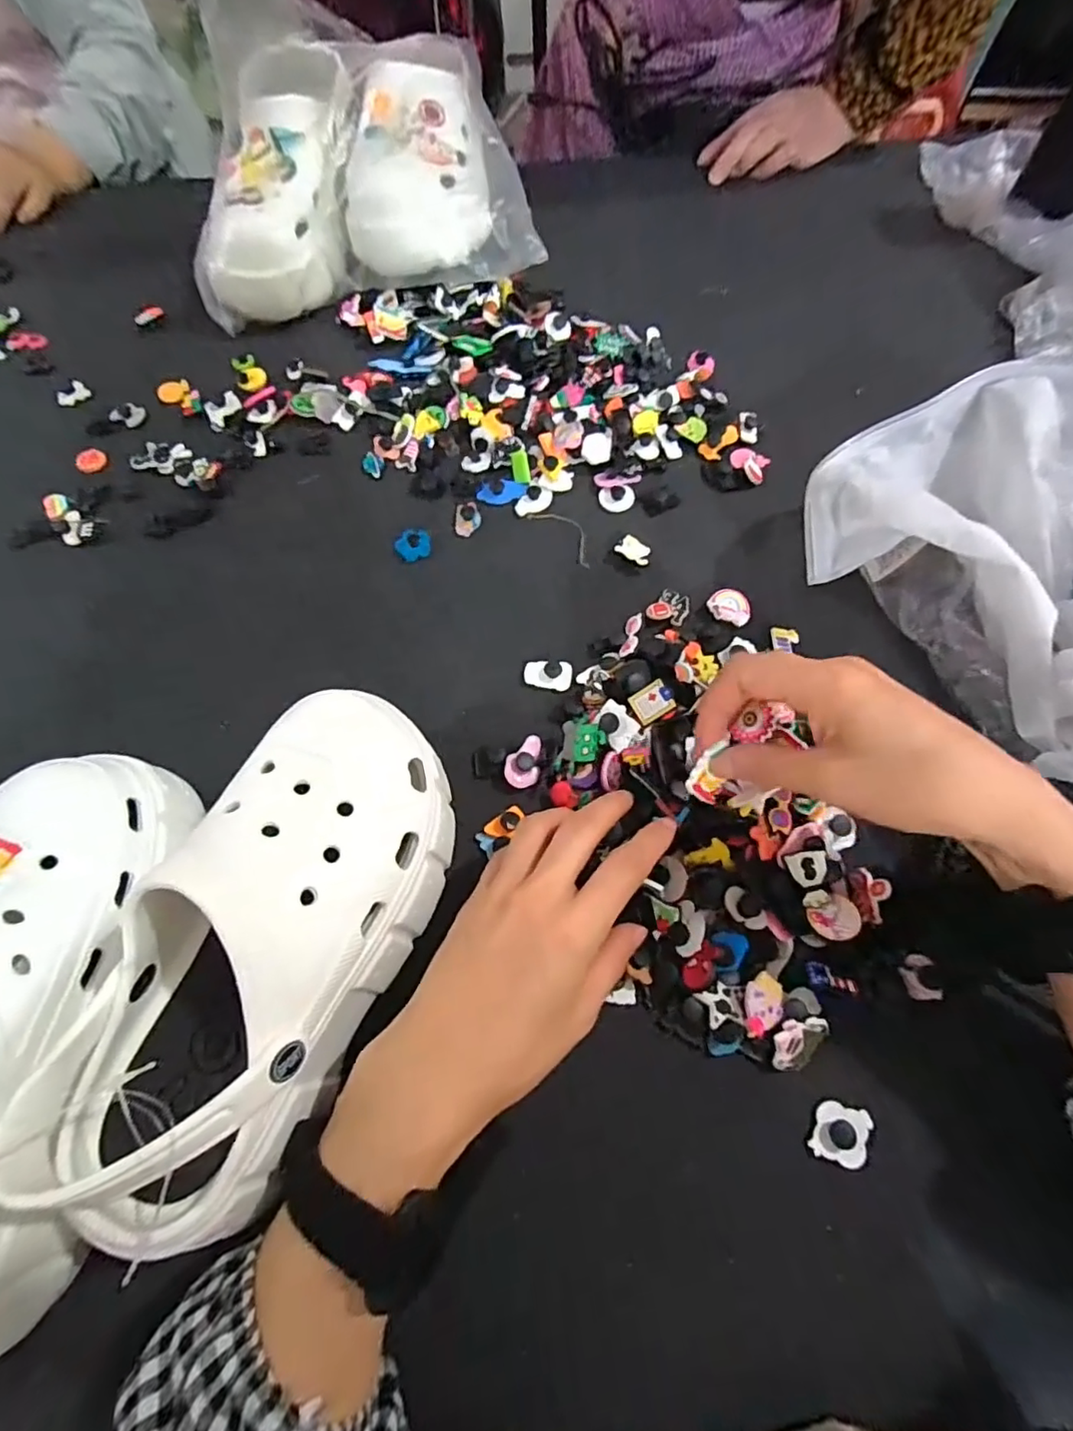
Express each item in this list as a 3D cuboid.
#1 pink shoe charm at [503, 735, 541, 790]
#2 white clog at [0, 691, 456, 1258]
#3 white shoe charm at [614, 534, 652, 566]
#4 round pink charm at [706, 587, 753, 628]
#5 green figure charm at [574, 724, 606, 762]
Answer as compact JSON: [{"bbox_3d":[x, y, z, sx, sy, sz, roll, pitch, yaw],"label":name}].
[{"bbox_3d":[-0.008,0.028,0.360,0.021,0.007,0.032,-1,66,1],"label":"pink shoe charm"},{"bbox_3d":[-0.116,0.094,0.260,0.097,0.084,0.229,19,68,10],"label":"white clog"},{"bbox_3d":[0.071,-0.117,0.424,0.025,0.009,0.018,34,71,15],"label":"white shoe charm"},{"bbox_3d":[0.133,-0.074,0.400,0.029,0.007,0.024,33,71,15],"label":"round pink charm"},{"bbox_3d":[0.031,0.016,0.346,0.019,0.004,0.022,-5,78,24],"label":"green figure charm"}]

